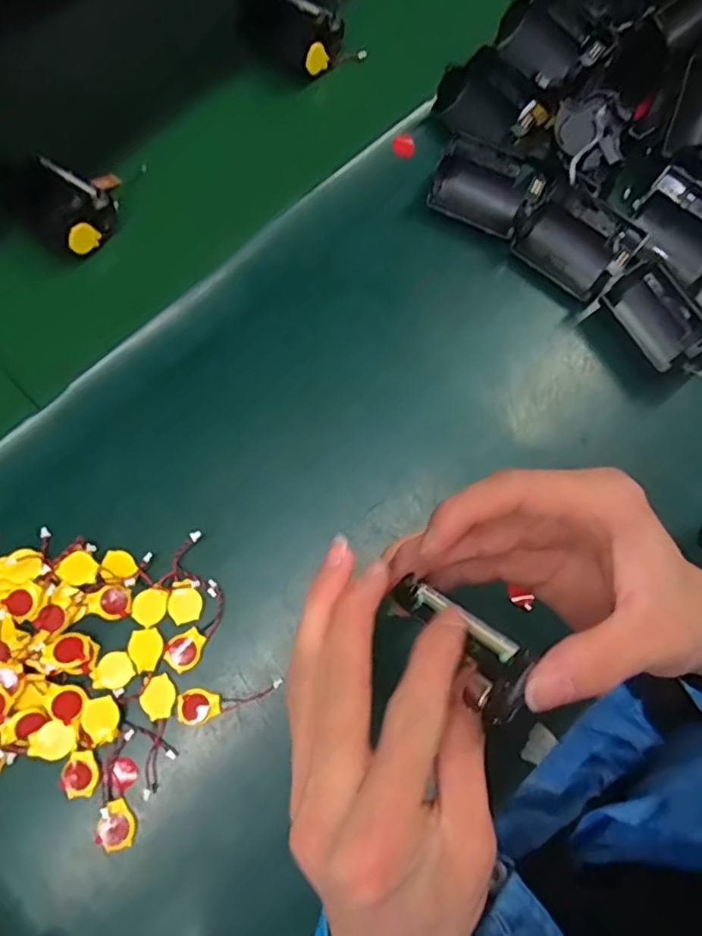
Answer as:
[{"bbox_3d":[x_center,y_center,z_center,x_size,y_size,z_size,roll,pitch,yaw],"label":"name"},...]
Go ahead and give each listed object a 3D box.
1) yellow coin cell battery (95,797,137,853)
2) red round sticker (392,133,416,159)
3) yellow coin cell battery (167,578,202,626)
[{"bbox_3d":[-0.128,0.195,0.329,0.019,0.004,0.024,9,74,3],"label":"yellow coin cell battery"},{"bbox_3d":[0.039,-0.238,0.446,0.016,0.004,0.021,-9,76,4],"label":"red round sticker"},{"bbox_3d":[-0.098,0.078,0.354,0.019,0.004,0.024,-17,74,-4],"label":"yellow coin cell battery"}]

